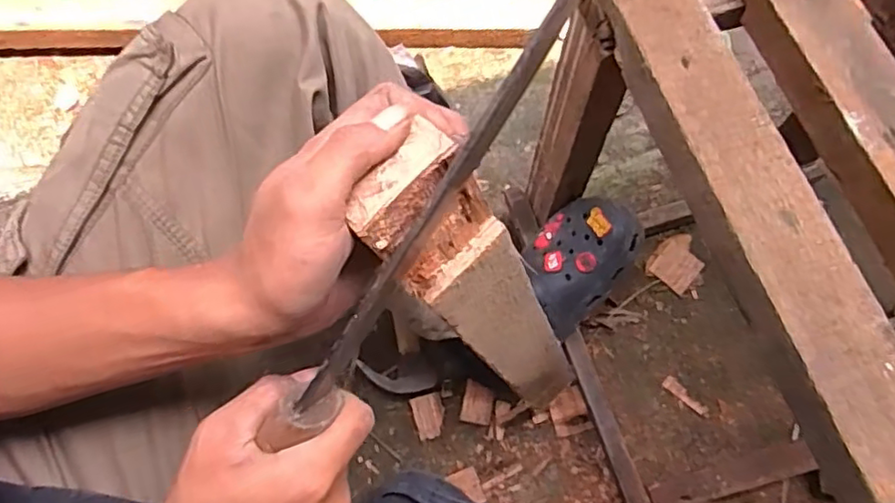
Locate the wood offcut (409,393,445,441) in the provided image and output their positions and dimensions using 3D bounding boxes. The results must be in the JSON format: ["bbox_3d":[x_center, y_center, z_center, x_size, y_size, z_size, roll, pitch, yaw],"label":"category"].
[{"bbox_3d":[-0.022,0.197,0.744,0.037,0.005,0.050,-15,70,-8],"label":"wood offcut"}]

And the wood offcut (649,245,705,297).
[{"bbox_3d":[0.306,0.022,0.828,0.053,0.005,0.057,39,72,12],"label":"wood offcut"}]

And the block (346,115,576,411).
[{"bbox_3d":[0.033,0.045,0.432,0.058,0.400,0.045,-43,61,-3],"label":"block"}]

